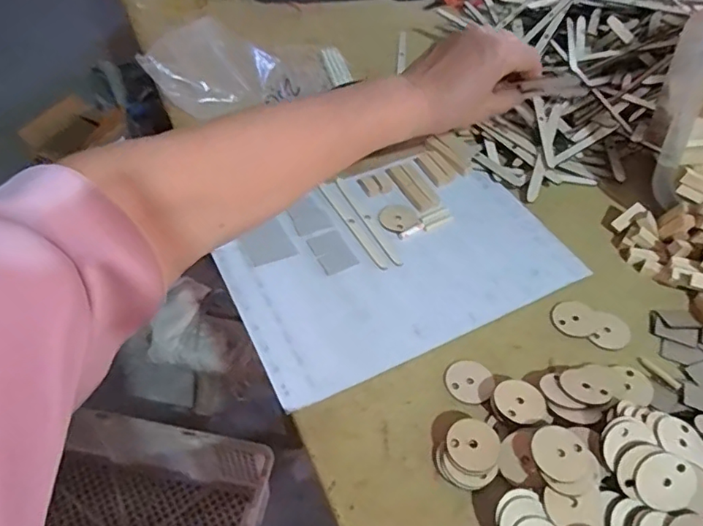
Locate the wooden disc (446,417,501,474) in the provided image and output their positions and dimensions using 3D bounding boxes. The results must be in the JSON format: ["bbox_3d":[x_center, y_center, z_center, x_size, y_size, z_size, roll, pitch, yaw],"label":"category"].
[{"bbox_3d":[0.078,0.116,0.346,0.032,0.004,0.033,-1,61,2],"label":"wooden disc"}]

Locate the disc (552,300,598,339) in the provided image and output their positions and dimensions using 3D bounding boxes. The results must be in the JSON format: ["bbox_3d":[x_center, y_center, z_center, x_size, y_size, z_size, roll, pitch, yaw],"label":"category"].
[{"bbox_3d":[0.175,0.043,0.424,0.033,0.004,0.036,0,49,0],"label":"disc"}]

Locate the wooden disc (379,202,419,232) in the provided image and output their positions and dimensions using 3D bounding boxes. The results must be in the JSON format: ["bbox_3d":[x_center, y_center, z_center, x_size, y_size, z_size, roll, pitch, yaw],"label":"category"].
[{"bbox_3d":[0.043,-0.043,0.499,0.034,0.004,0.034,0,49,0],"label":"wooden disc"}]

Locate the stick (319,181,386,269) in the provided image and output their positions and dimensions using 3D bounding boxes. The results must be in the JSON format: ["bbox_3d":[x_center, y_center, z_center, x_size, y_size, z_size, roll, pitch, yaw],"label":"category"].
[{"bbox_3d":[0.001,-0.034,0.492,0.008,0.005,0.111,-23,53,-19],"label":"stick"}]

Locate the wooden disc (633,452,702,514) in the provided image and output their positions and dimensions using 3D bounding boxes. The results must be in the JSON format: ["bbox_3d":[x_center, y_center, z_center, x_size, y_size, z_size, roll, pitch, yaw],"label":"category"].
[{"bbox_3d":[0.185,0.129,0.320,0.032,0.004,0.034,0,89,10],"label":"wooden disc"}]

